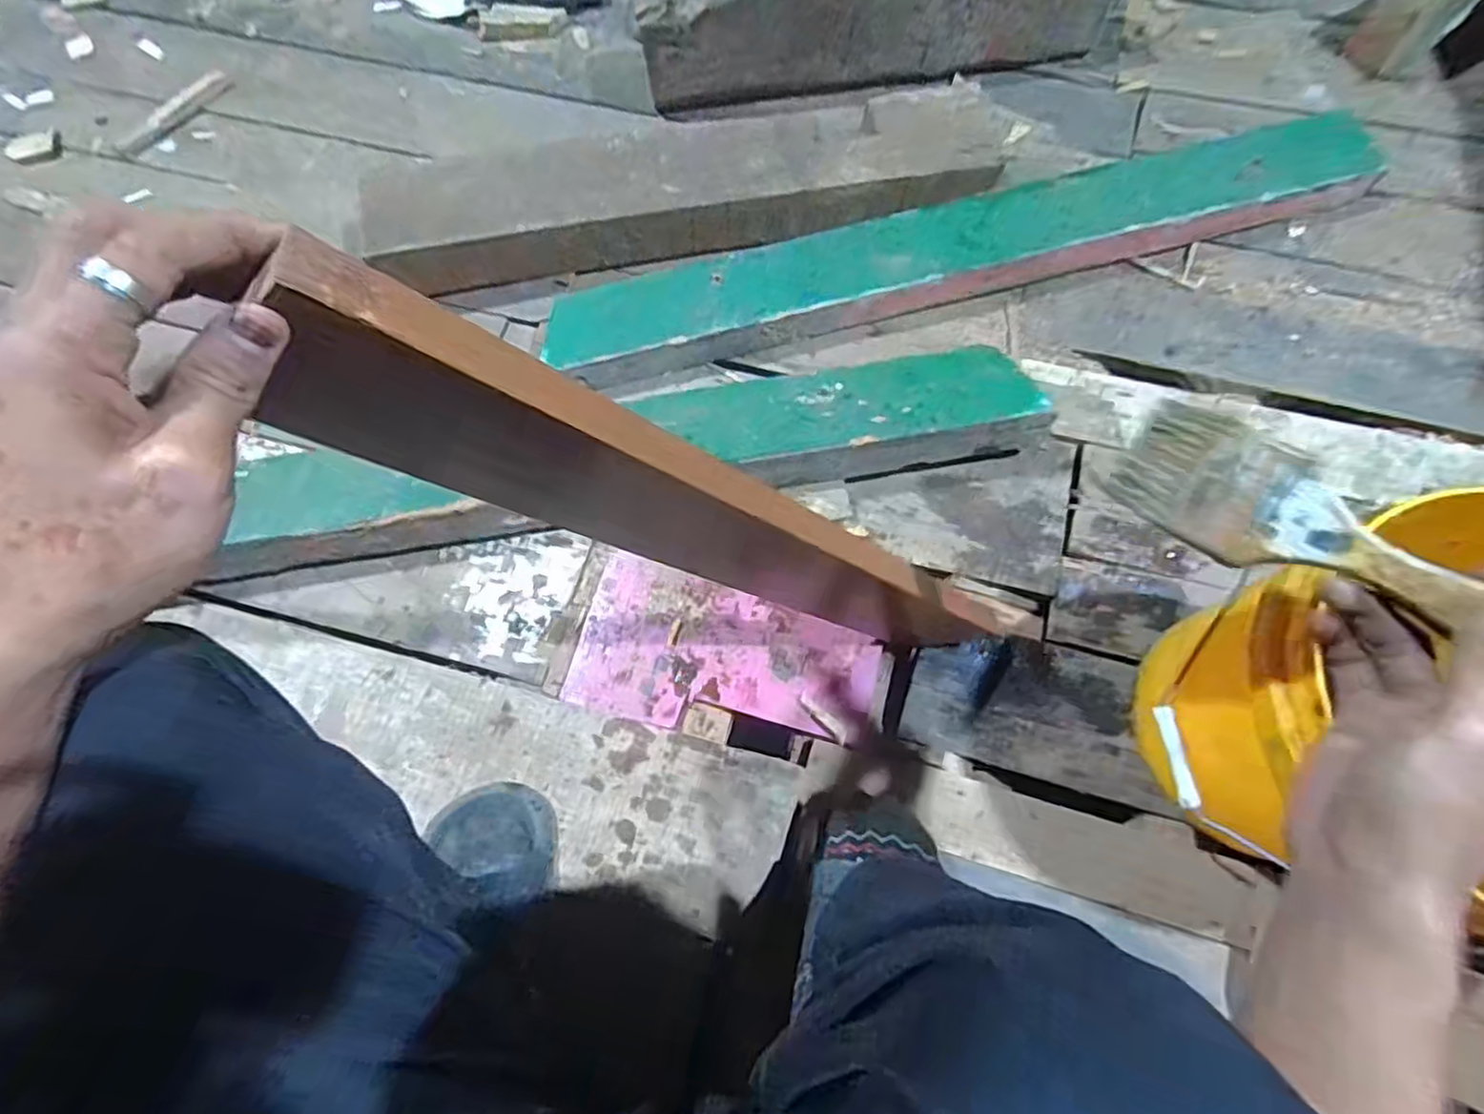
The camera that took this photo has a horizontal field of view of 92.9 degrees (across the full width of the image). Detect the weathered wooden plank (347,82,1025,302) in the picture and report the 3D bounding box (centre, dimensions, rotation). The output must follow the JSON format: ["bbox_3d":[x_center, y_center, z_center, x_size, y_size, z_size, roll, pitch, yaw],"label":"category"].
[{"bbox_3d":[-0.065,-0.415,0.812,0.692,0.091,0.147,-10,72,-2],"label":"weathered wooden plank"}]

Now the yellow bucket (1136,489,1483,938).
[{"bbox_3d":[0.470,0.116,0.532,0.261,0.262,0.243,15,72,6],"label":"yellow bucket"}]

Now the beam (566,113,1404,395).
[{"bbox_3d":[0.246,-0.343,0.796,0.946,0.066,0.117,-15,72,-4],"label":"beam"}]

